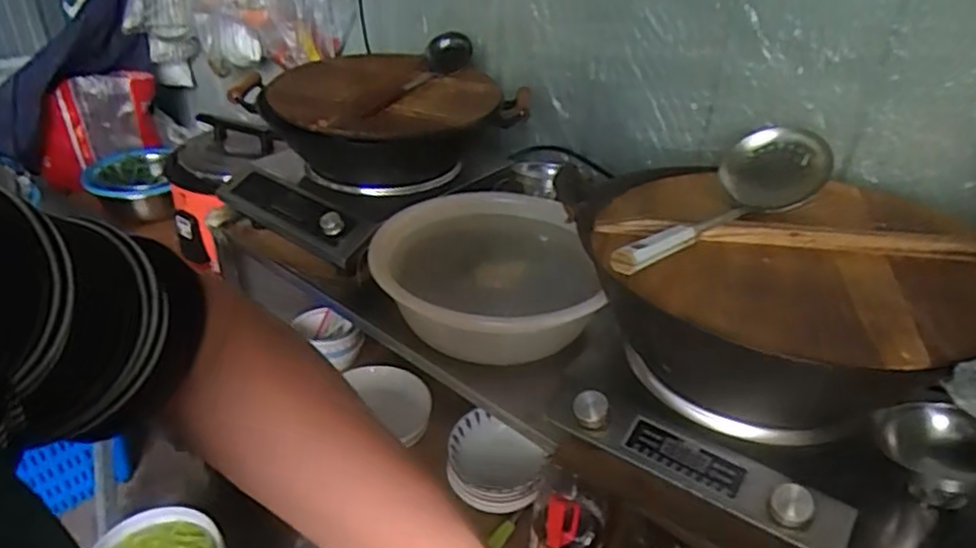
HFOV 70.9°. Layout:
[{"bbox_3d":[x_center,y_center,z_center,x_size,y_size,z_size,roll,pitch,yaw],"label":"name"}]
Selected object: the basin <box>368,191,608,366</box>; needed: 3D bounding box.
[{"bbox_3d":[-0.011,0.004,0.958,0.277,0.124,0.280,2,33,-2],"label":"basin"}]

